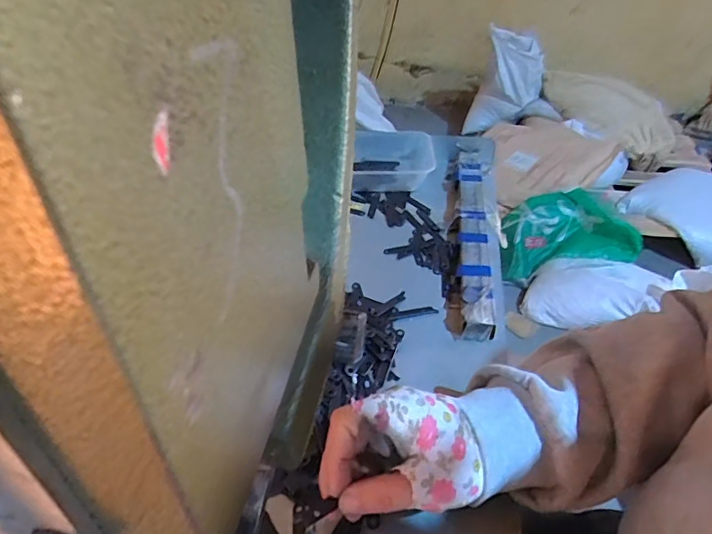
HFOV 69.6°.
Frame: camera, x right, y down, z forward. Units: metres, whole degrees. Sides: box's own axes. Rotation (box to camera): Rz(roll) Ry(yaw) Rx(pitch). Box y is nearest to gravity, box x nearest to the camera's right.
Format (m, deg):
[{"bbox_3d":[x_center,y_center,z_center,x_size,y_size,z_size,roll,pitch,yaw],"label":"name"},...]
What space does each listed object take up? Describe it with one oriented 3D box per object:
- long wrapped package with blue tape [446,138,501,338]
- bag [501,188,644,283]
[{"bbox_3d":[0.135,-0.055,0.591,0.057,0.030,0.353,6,40,7],"label":"long wrapped package with blue tape"},{"bbox_3d":[0.755,-0.120,1.807,0.492,0.181,0.267,0,39,0],"label":"bag"}]

